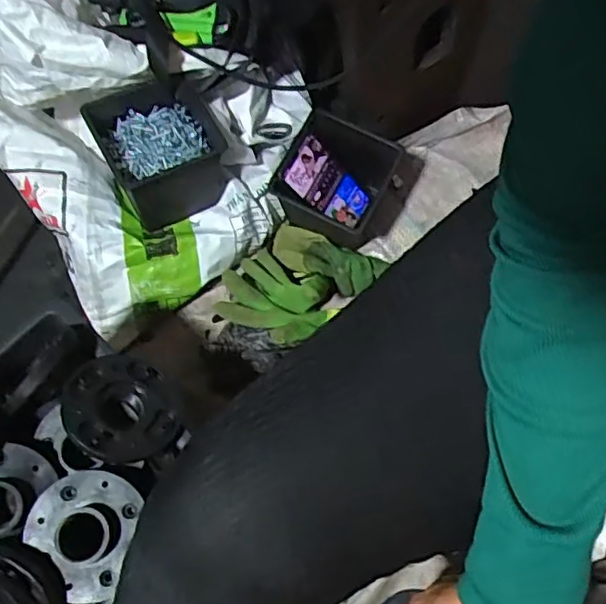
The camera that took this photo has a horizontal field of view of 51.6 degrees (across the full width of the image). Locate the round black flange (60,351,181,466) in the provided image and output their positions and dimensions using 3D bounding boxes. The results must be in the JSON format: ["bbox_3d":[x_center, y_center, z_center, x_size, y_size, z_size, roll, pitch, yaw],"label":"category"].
[{"bbox_3d":[-0.150,0.089,0.522,0.089,0.017,0.091,0,56,-29],"label":"round black flange"}]

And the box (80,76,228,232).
[{"bbox_3d":[-0.168,-0.180,0.762,0.132,0.106,0.121,-25,74,-9],"label":"box"}]

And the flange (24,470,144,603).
[{"bbox_3d":[-0.174,0.177,0.483,0.080,0.024,0.092,13,72,3],"label":"flange"}]

